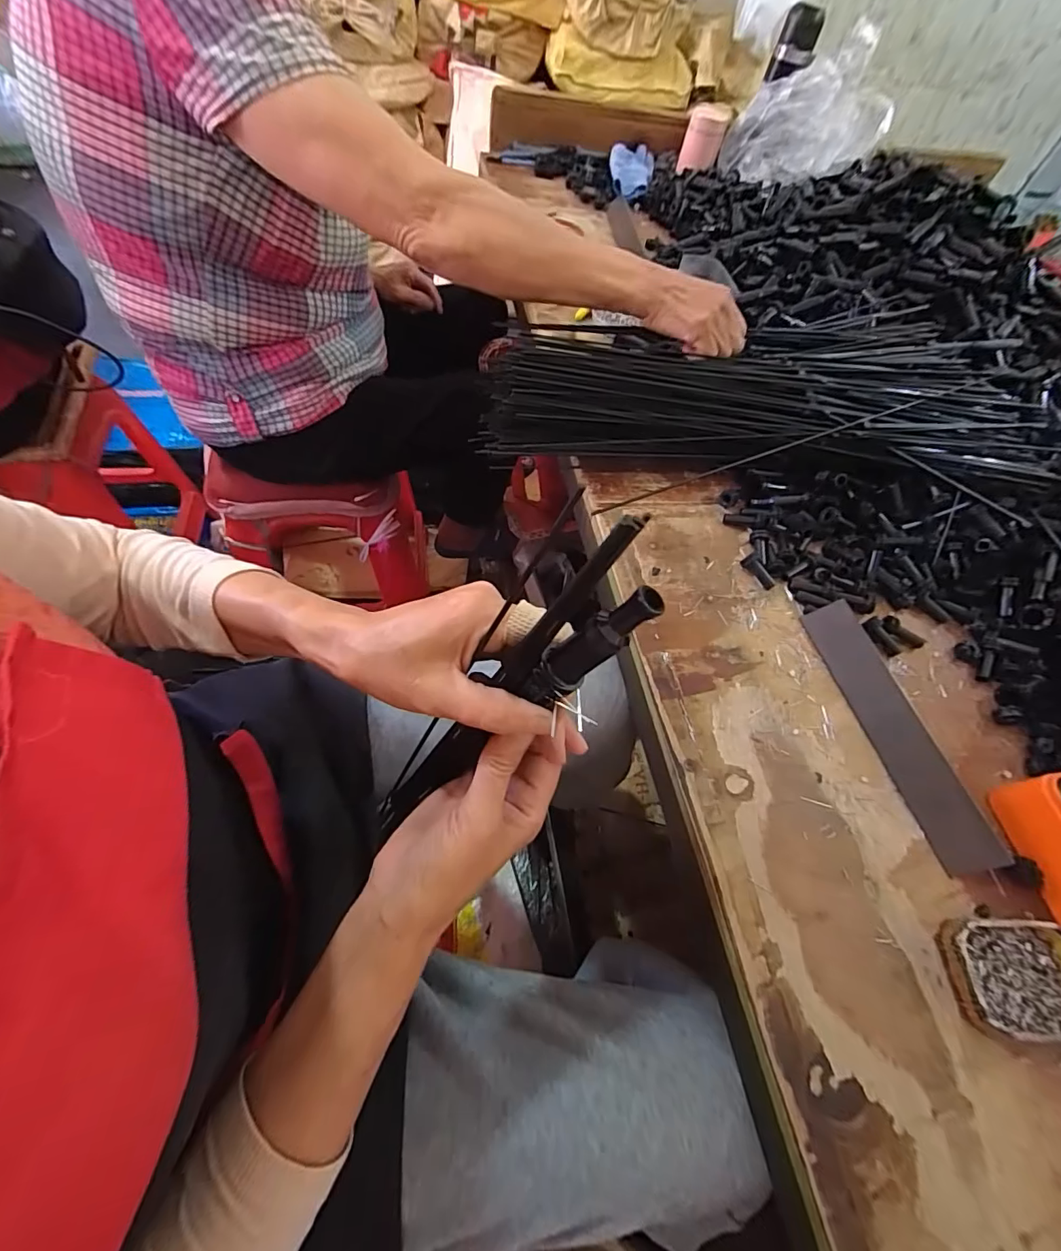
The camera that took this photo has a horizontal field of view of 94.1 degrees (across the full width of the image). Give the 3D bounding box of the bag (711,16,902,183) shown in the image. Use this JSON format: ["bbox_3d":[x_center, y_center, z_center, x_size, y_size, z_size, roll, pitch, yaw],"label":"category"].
[{"bbox_3d":[0.466,-0.851,0.837,0.242,0.186,0.059,28,59,8],"label":"bag"}]

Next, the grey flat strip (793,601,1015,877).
[{"bbox_3d":[0.289,0.078,0.397,0.040,0.006,0.217,-29,57,23],"label":"grey flat strip"}]

